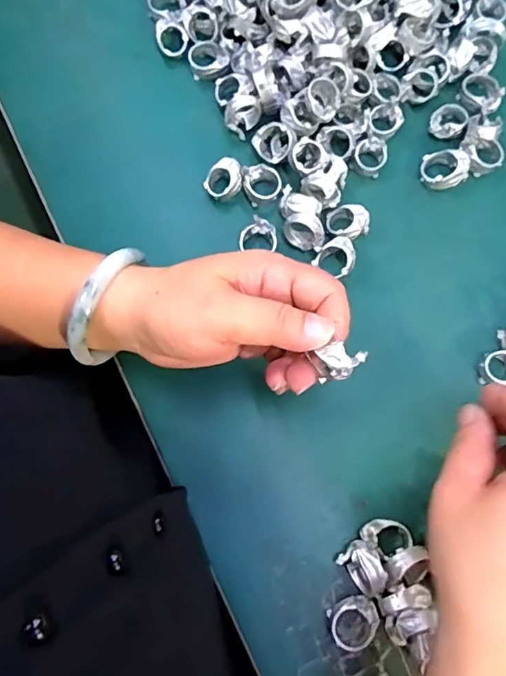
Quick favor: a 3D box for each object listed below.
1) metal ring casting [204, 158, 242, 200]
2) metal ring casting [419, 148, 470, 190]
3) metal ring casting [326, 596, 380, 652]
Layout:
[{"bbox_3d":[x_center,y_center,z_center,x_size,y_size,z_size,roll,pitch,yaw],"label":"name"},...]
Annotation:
[{"bbox_3d":[-0.021,-0.108,0.363,0.026,0.018,0.024,0,77,2],"label":"metal ring casting"},{"bbox_3d":[0.134,-0.120,0.370,0.032,0.014,0.028,-27,78,-4],"label":"metal ring casting"},{"bbox_3d":[0.058,0.163,0.299,0.028,0.011,0.026,0,77,2],"label":"metal ring casting"}]

